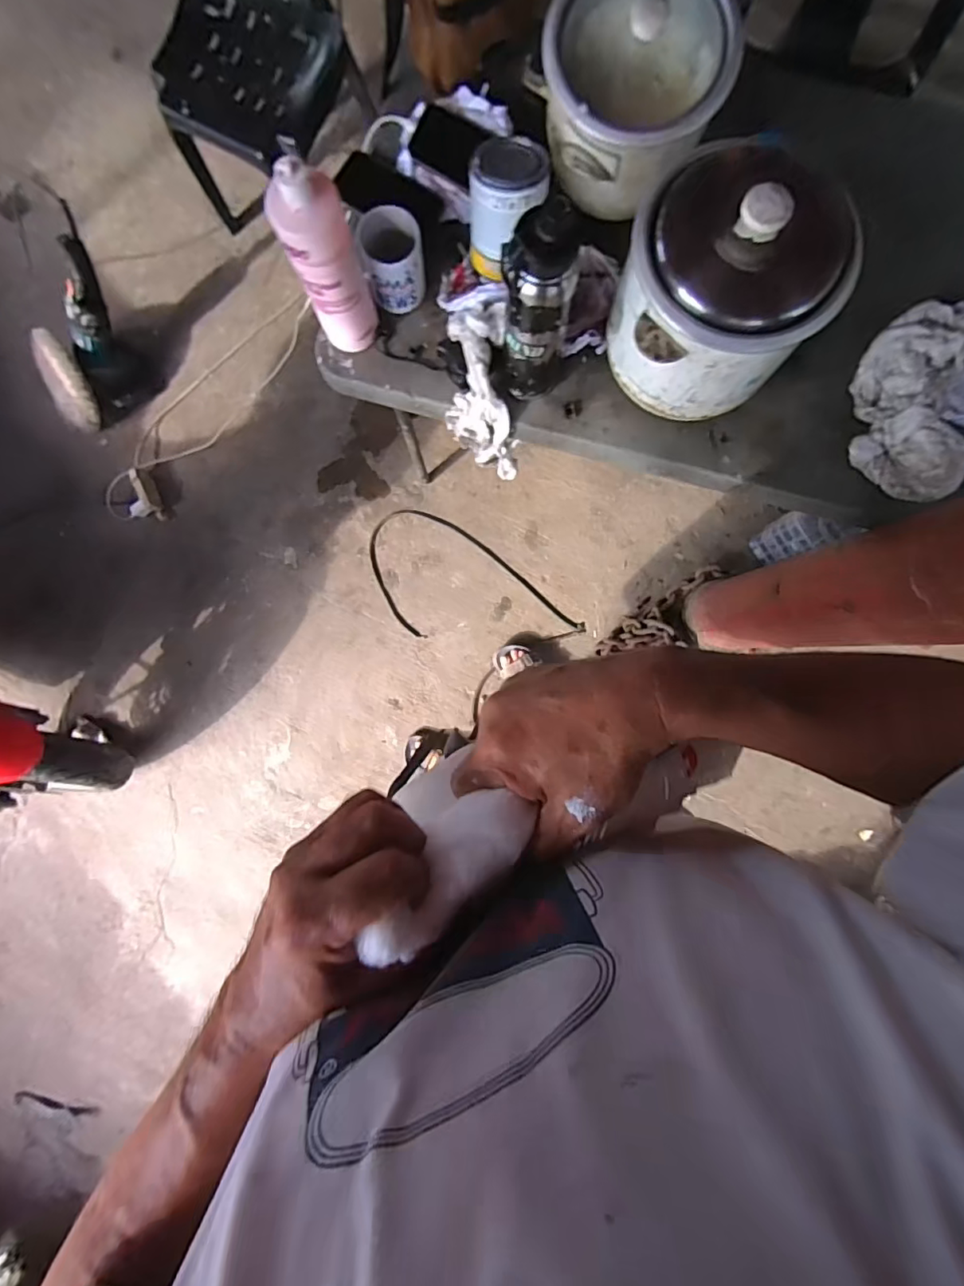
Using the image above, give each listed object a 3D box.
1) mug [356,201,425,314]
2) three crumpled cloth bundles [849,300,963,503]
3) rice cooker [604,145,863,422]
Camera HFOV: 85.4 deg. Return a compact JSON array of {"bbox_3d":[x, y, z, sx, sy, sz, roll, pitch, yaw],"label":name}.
[{"bbox_3d":[-0.116,-0.536,0.730,0.076,0.090,0.095,-6,89,3],"label":"mug"},{"bbox_3d":[0.631,-0.350,0.731,0.209,0.052,0.289,40,92,3],"label":"three crumpled cloth bundles"},{"bbox_3d":[0.286,-0.413,0.636,0.235,0.188,0.196,8,90,3],"label":"rice cooker"}]

